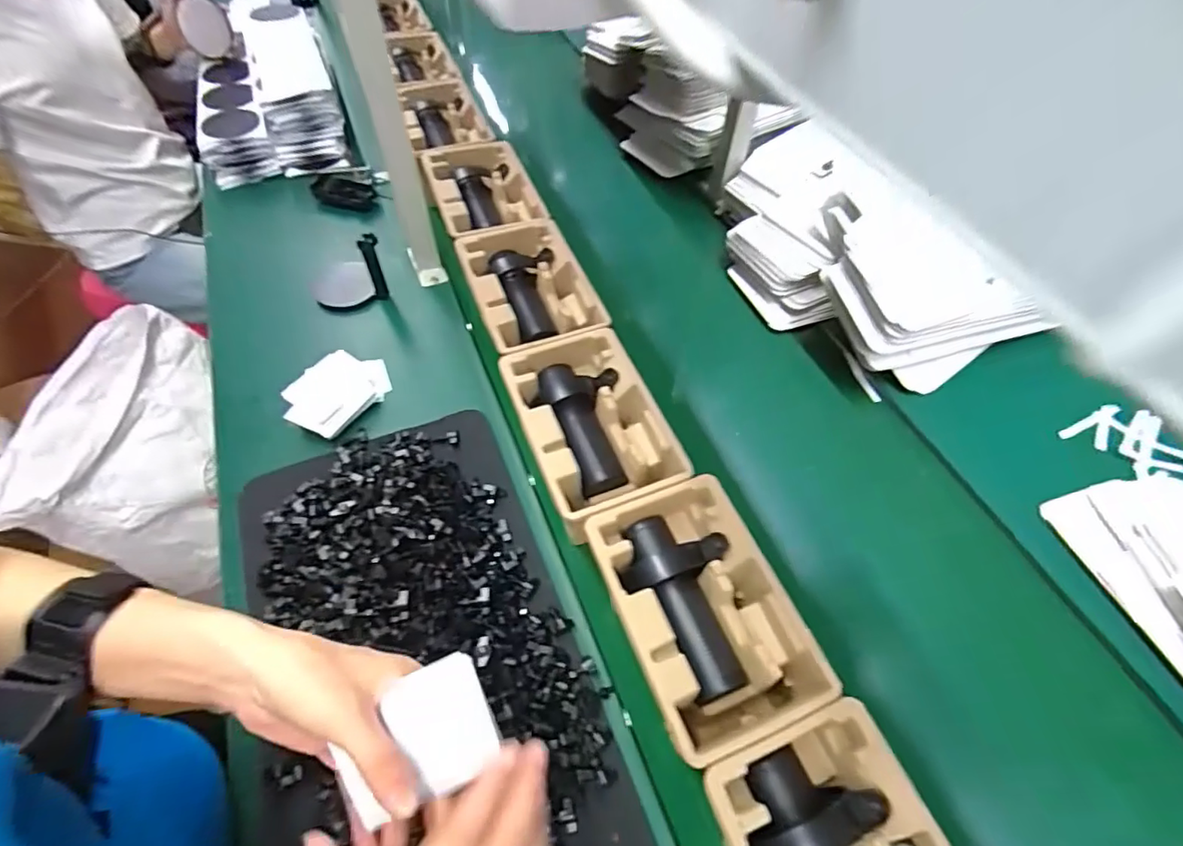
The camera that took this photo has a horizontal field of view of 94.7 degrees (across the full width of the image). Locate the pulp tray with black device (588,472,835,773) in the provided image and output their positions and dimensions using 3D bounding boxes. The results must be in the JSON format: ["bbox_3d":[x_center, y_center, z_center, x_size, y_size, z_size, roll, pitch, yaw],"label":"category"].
[{"bbox_3d":[0.097,0.183,0.531,0.151,0.101,0.230,-18,61,-15],"label":"pulp tray with black device"}]

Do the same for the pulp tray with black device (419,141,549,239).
[{"bbox_3d":[-0.172,-0.362,0.864,0.154,0.052,0.236,-17,61,-14],"label":"pulp tray with black device"}]

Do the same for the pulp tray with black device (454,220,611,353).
[{"bbox_3d":[-0.085,-0.180,0.747,0.151,0.057,0.233,-17,61,-14],"label":"pulp tray with black device"}]

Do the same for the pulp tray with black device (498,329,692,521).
[{"bbox_3d":[-0.004,-0.002,0.624,0.152,0.059,0.230,-18,61,-15],"label":"pulp tray with black device"}]

